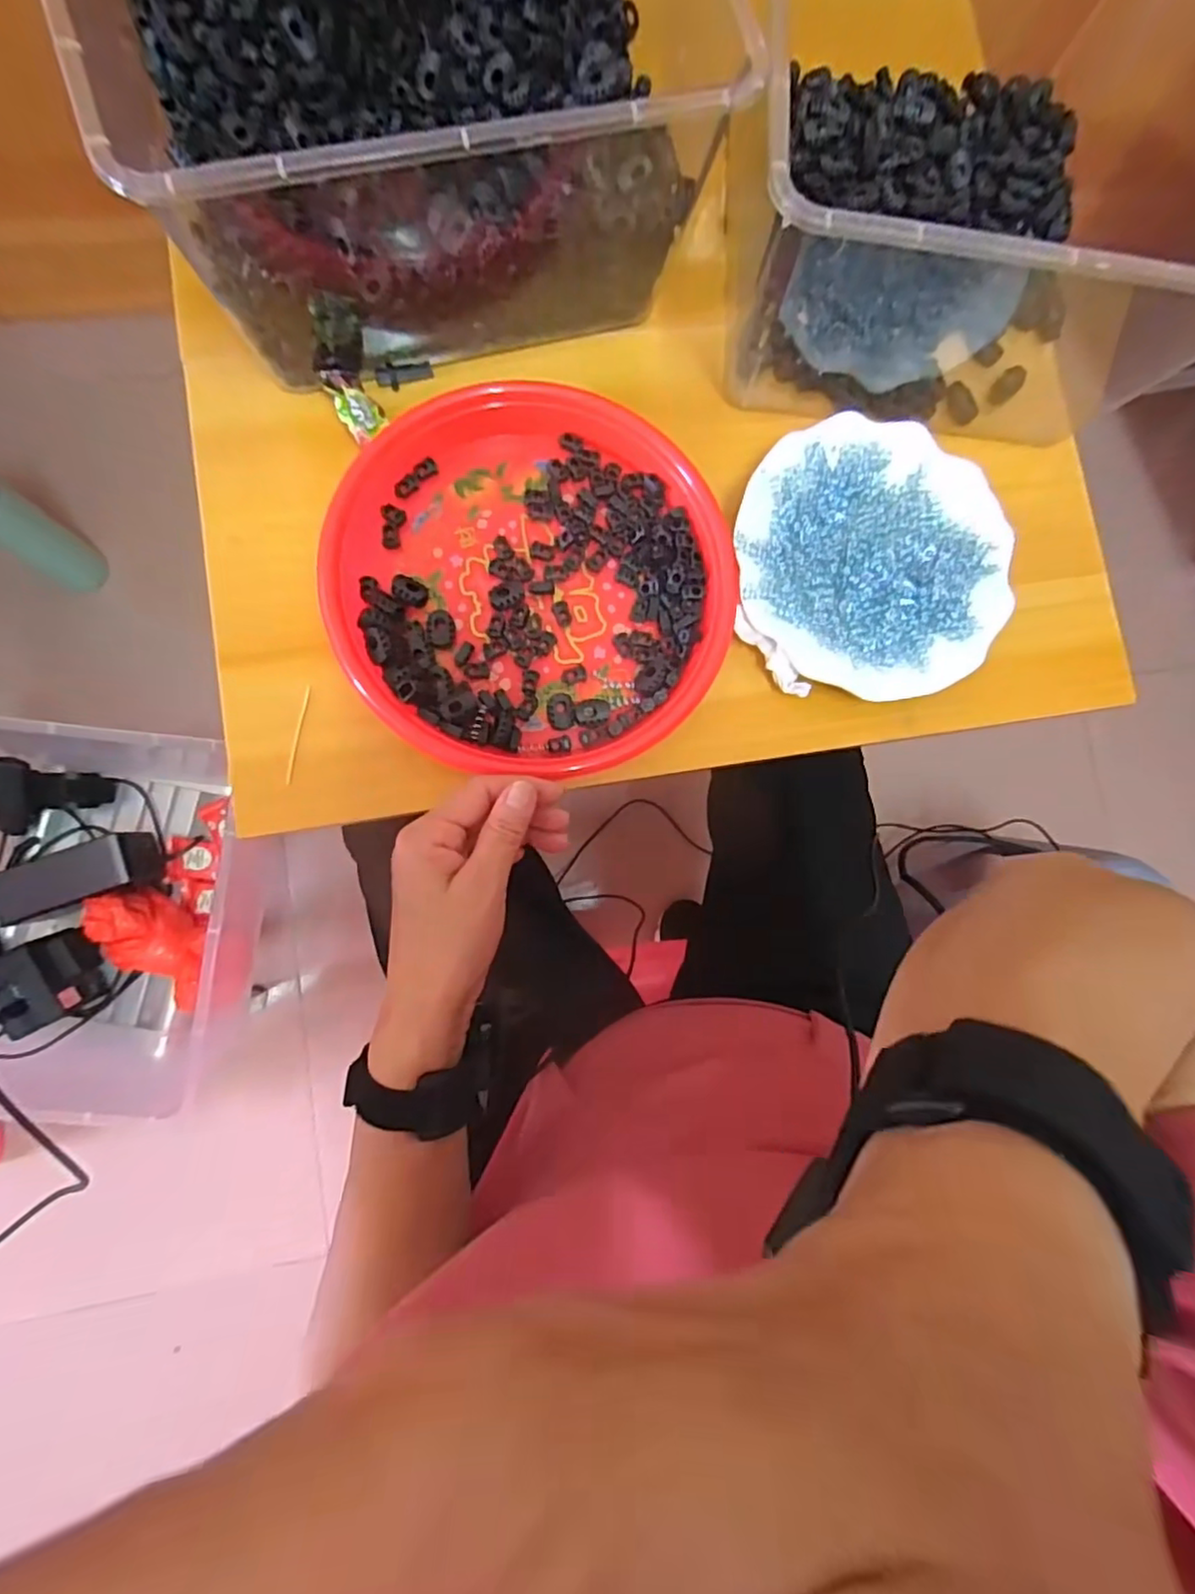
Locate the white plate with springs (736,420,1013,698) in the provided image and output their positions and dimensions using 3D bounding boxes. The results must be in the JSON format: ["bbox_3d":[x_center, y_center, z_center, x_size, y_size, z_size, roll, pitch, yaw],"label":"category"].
[{"bbox_3d":[0.176,-0.154,0.411,0.176,0.018,0.178,3,84,-6],"label":"white plate with springs"}]

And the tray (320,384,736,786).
[{"bbox_3d":[-0.041,-0.140,0.392,0.229,0.025,0.248,1,85,-6],"label":"tray"}]

